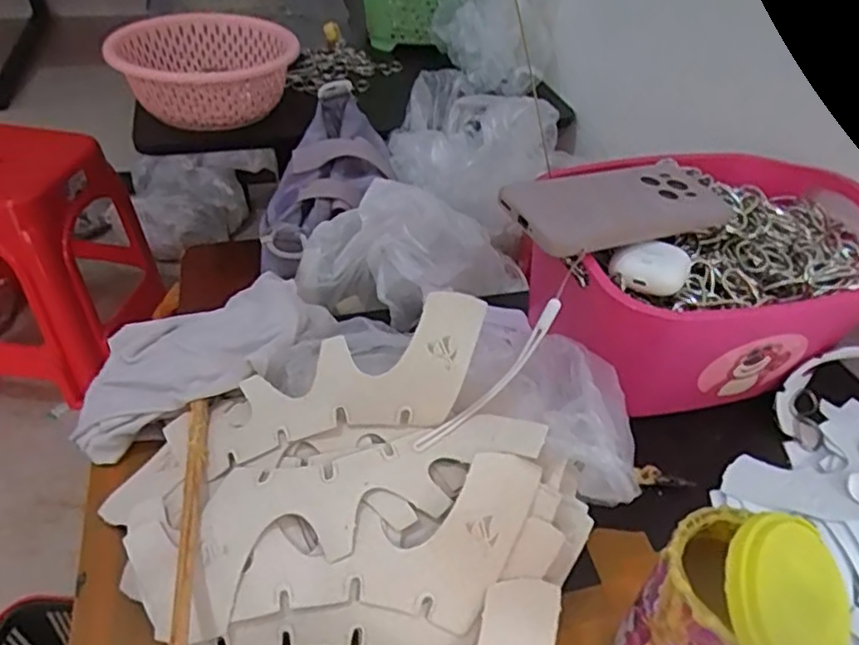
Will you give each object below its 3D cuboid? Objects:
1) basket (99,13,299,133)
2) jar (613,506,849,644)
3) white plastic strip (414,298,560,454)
[{"bbox_3d":[-0.285,-0.329,0.832,0.219,0.082,0.225,-17,45,-23],"label":"basket"},{"bbox_3d":[0.130,0.144,0.292,0.056,0.145,0.073,-24,49,-28],"label":"jar"},{"bbox_3d":[0.040,0.037,0.405,0.127,0.022,0.008,-45,57,-10],"label":"white plastic strip"}]

